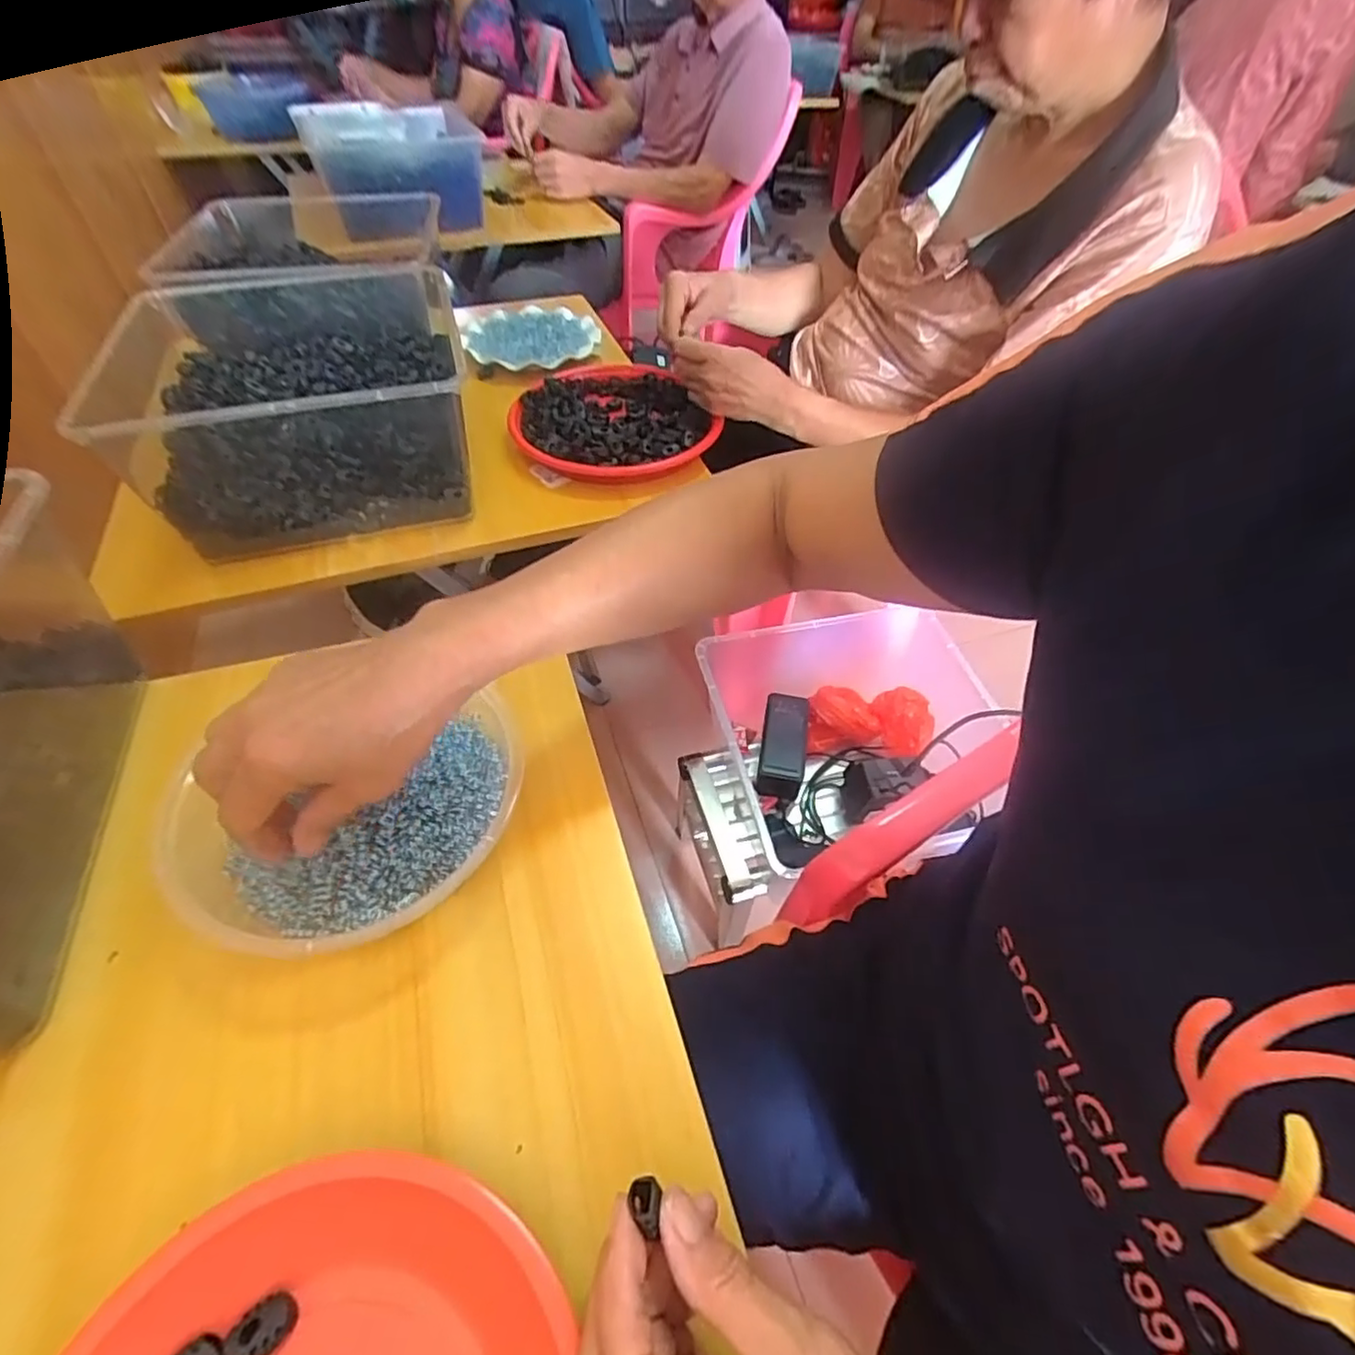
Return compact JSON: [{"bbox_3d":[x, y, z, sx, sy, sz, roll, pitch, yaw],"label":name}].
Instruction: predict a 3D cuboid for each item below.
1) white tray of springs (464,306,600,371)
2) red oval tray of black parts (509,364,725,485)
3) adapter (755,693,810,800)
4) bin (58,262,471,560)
[{"bbox_3d":[-0.205,-0.487,0.901,0.182,0.013,0.179,-5,50,-7],"label":"white tray of springs"},{"bbox_3d":[-0.085,-0.305,0.745,0.213,0.035,0.251,-17,53,-16],"label":"red oval tray of black parts"},{"bbox_3d":[0.129,0.080,0.771,0.055,0.030,0.130,9,50,6],"label":"adapter"},{"bbox_3d":[-0.377,-0.306,0.659,0.276,0.129,0.377,-14,52,-13],"label":"bin"}]

